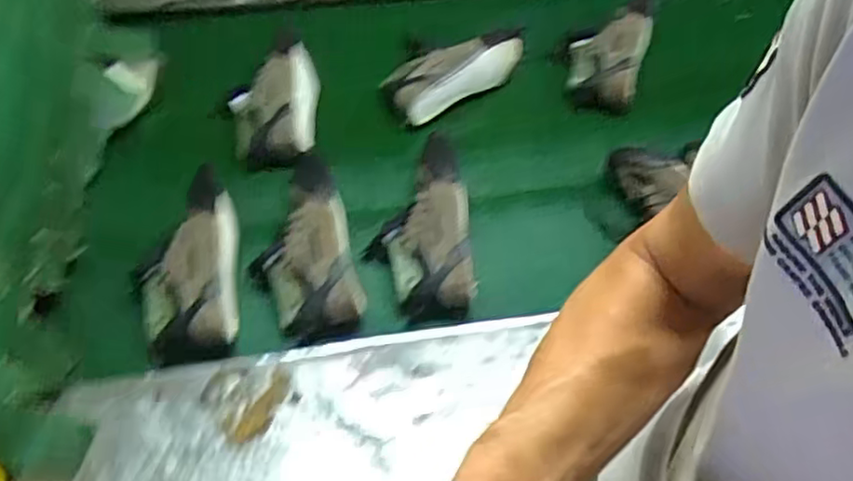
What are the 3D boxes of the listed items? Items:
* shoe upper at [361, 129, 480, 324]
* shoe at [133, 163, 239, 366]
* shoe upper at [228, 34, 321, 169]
[{"bbox_3d":[-0.015,-0.034,1.016,0.153,0.090,0.311,-1,57,-5],"label":"shoe upper"},{"bbox_3d":[-0.328,0.051,0.928,0.137,0.090,0.215,-8,58,-9],"label":"shoe"},{"bbox_3d":[-0.259,-0.245,1.134,0.141,0.080,0.231,-1,57,-4],"label":"shoe upper"}]

